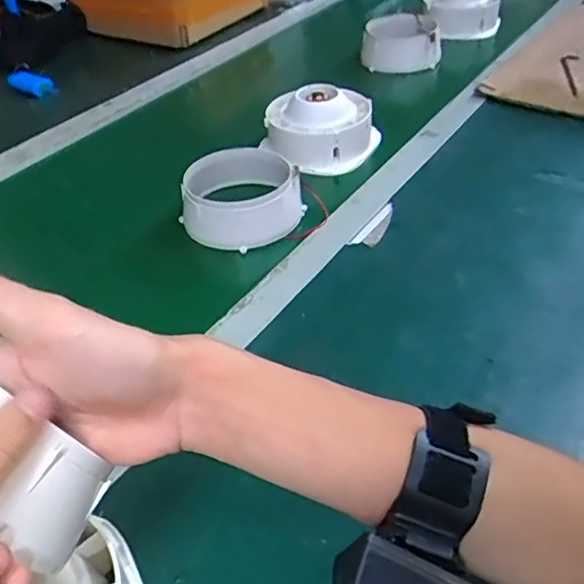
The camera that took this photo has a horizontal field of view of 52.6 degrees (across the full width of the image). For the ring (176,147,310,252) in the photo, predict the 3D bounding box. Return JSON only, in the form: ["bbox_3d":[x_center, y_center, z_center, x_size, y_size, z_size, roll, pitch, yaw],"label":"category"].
[{"bbox_3d":[-0.053,-0.105,0.626,0.122,0.053,0.122,-5,41,0],"label":"ring"}]

